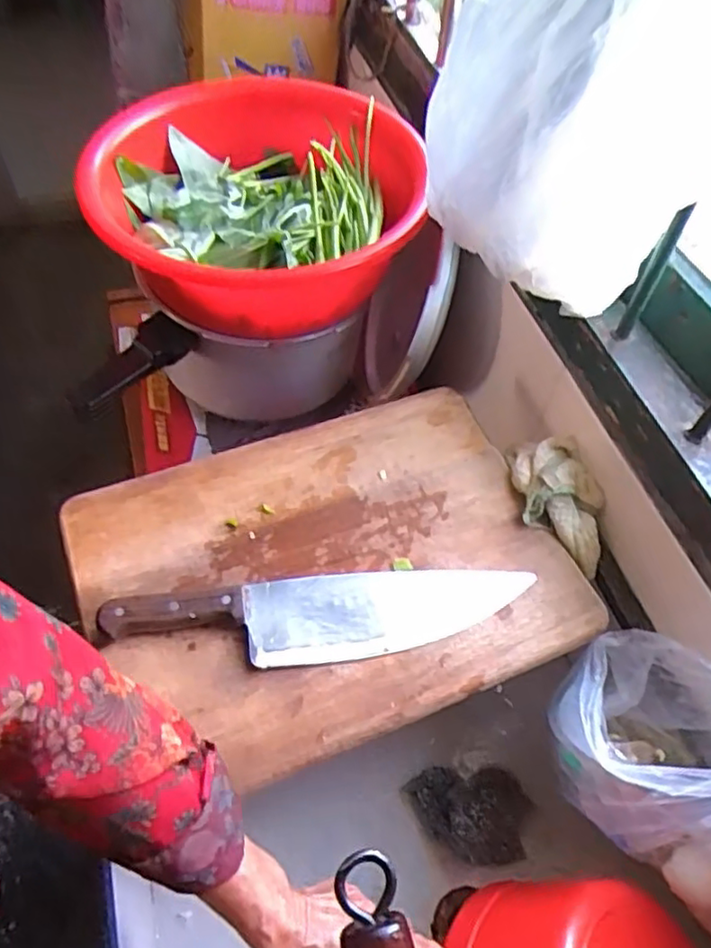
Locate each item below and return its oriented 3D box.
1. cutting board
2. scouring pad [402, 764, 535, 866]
[{"bbox_3d":[-0.024,0.076,0.552,0.386,0.035,0.285,-19,60,-14],"label":"cutting board"},{"bbox_3d":[0.110,0.326,0.621,0.117,0.038,0.085,1,57,-2],"label":"scouring pad"}]

